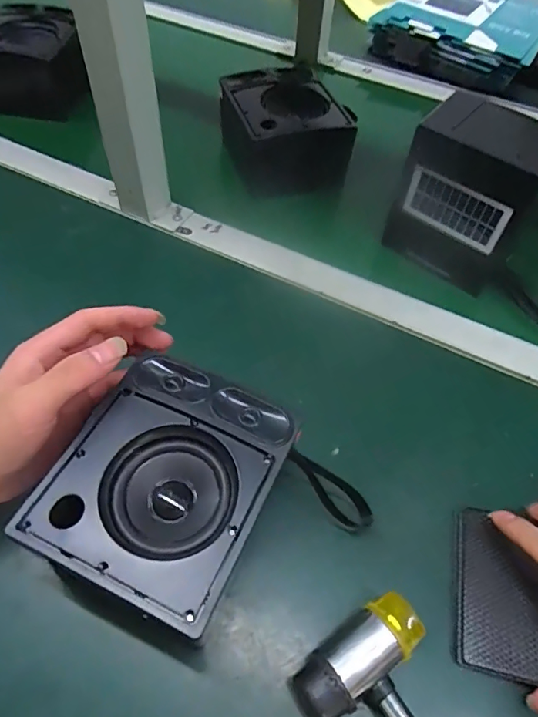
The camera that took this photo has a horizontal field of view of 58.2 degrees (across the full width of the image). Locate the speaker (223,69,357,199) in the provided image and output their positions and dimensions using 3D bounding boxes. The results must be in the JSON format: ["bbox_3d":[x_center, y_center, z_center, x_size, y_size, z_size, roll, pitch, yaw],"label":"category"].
[{"bbox_3d":[0.016,-0.277,0.575,0.114,0.083,0.144,-16,58,-14],"label":"speaker"}]

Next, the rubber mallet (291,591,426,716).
[{"bbox_3d":[0.113,0.249,0.236,0.079,0.030,0.247,-29,61,-19],"label":"rubber mallet"}]

